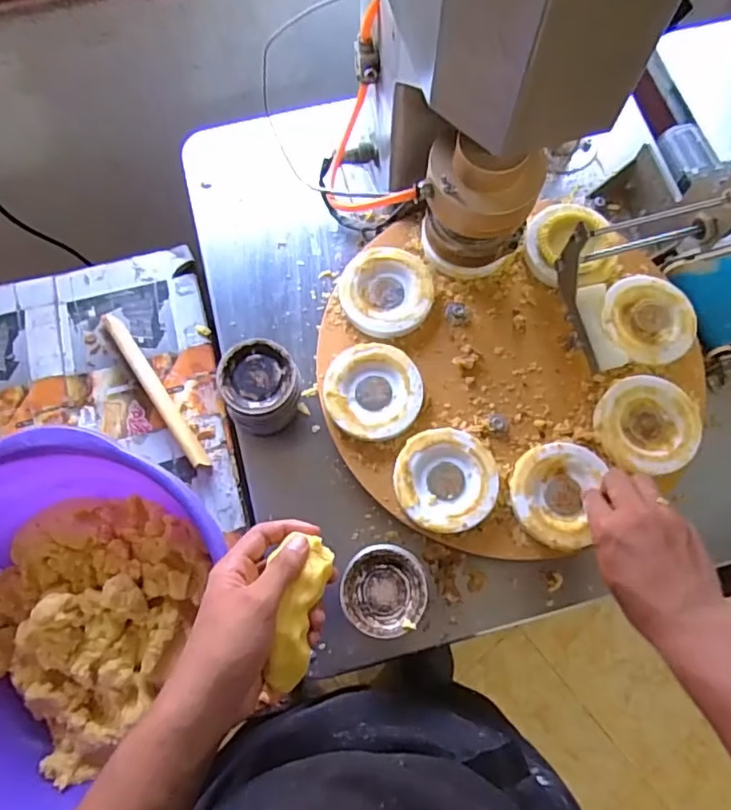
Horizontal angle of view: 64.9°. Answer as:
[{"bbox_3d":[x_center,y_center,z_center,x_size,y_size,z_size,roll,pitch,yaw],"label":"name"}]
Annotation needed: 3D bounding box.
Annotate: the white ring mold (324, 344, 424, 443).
[{"bbox_3d":[0.009,-0.012,0.585,0.095,0.024,0.098,0,74,0],"label":"white ring mold"}]

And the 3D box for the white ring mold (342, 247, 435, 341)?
[{"bbox_3d":[0.023,-0.121,0.618,0.096,0.020,0.098,0,74,0],"label":"white ring mold"}]

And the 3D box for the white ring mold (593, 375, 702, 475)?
[{"bbox_3d":[0.282,0.020,0.573,0.098,0.018,0.094,0,74,0],"label":"white ring mold"}]

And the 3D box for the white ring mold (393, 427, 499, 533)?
[{"bbox_3d":[0.078,0.074,0.561,0.097,0.020,0.097,0,74,0],"label":"white ring mold"}]

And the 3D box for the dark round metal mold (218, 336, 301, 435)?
[{"bbox_3d":[-0.106,-0.016,0.597,0.077,0.081,0.078,0,74,0],"label":"dark round metal mold"}]

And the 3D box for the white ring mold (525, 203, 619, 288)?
[{"bbox_3d":[0.224,-0.171,0.626,0.092,0.028,0.103,-42,78,-11],"label":"white ring mold"}]

